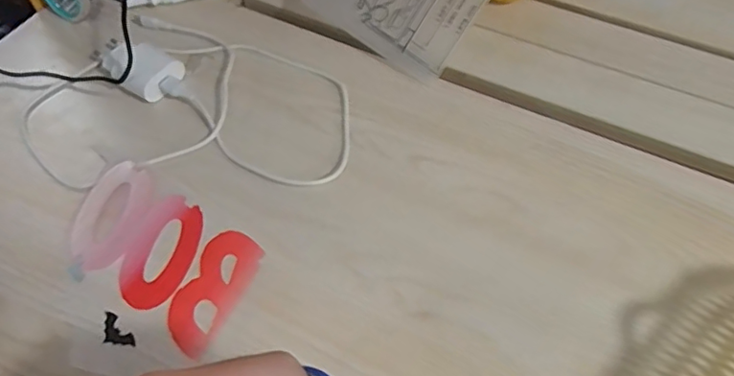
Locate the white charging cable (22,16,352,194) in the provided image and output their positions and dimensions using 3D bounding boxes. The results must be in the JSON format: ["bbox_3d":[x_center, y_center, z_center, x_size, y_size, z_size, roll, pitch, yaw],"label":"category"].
[{"bbox_3d":[-0.143,-0.083,0.443,0.252,0.028,0.186,-2,56,0],"label":"white charging cable"}]

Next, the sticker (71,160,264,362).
[{"bbox_3d":[-0.142,0.040,0.371,0.141,0.005,0.078,28,61,18],"label":"sticker"}]

